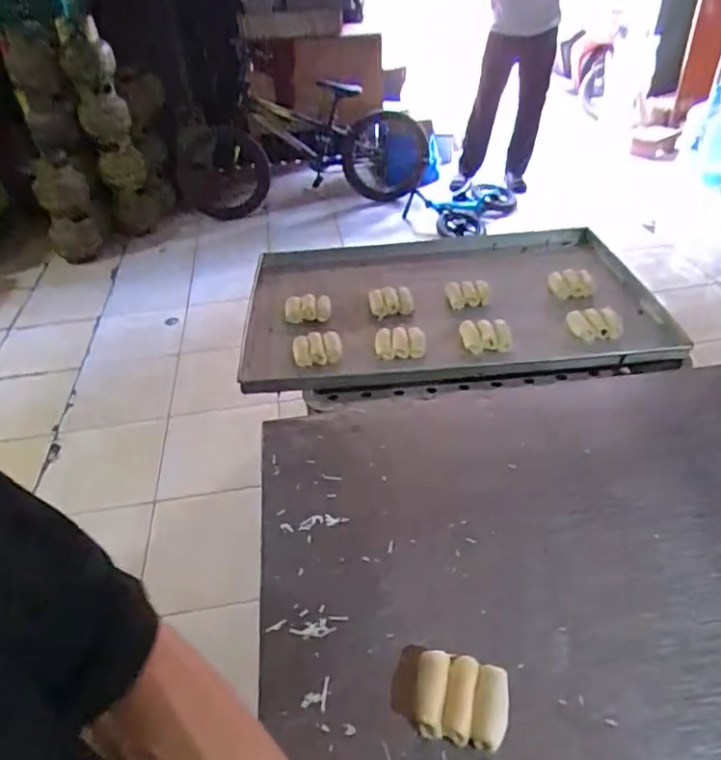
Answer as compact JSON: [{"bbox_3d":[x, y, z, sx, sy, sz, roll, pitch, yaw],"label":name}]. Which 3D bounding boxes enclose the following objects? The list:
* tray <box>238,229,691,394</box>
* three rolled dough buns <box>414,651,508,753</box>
[{"bbox_3d":[0.153,-0.136,1.087,0.706,0.063,0.457,-4,38,0],"label":"tray"},{"bbox_3d":[0.087,0.278,0.514,0.078,0.023,0.067,7,39,14],"label":"three rolled dough buns"}]

